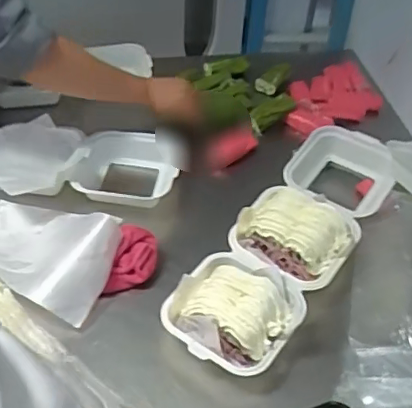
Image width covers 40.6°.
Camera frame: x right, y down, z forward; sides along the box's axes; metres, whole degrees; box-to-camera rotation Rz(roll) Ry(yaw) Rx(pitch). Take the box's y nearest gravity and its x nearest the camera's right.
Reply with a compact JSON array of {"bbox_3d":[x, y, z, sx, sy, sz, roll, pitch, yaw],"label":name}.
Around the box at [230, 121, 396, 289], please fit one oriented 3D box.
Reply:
[{"bbox_3d":[0.161,-0.007,0.784,0.147,0.056,0.289,27,50,22],"label":"box"}]

